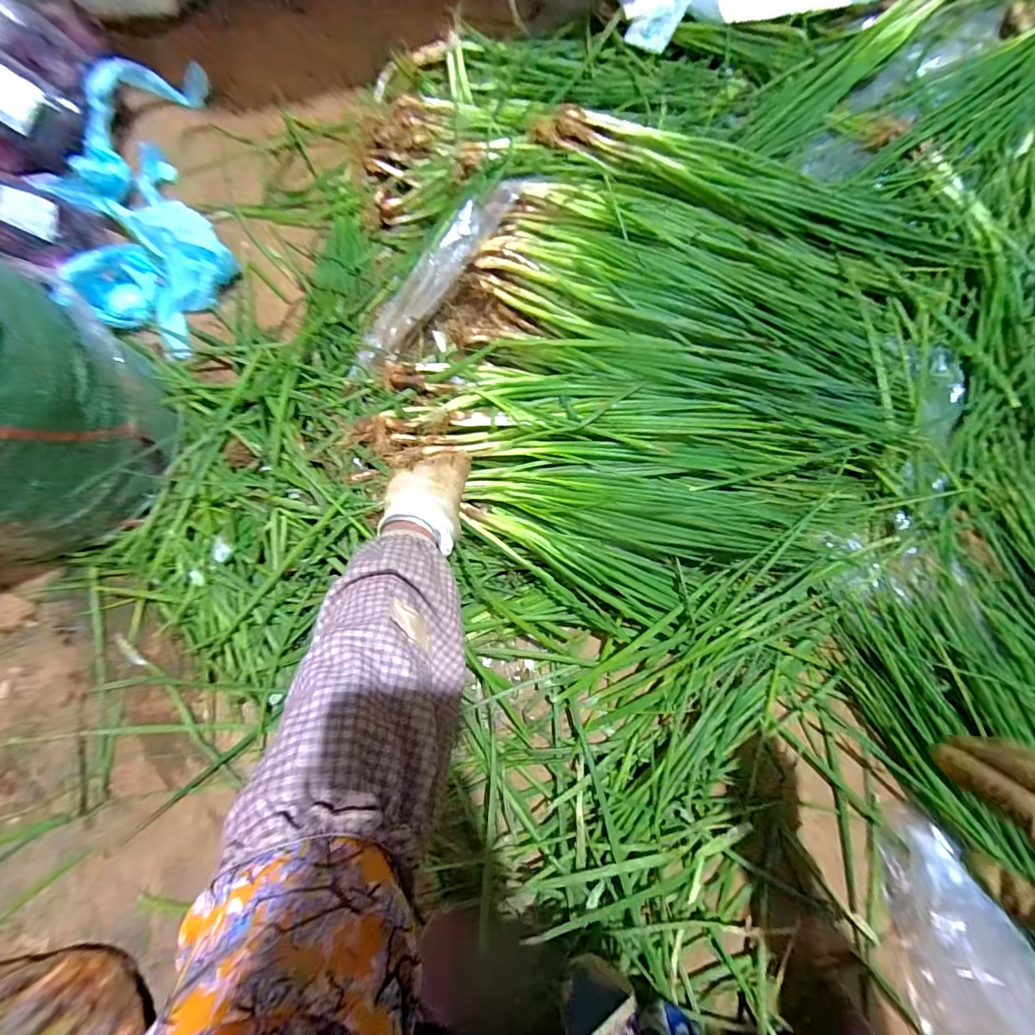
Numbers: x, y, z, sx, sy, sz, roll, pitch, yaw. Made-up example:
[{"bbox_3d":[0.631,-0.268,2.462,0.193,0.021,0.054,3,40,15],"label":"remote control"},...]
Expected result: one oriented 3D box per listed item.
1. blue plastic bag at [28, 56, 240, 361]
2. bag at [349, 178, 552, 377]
[{"bbox_3d":[-0.539,-0.464,0.638,0.213,0.107,0.502,-18,77,-3],"label":"blue plastic bag"},{"bbox_3d":[-0.103,-0.310,0.574,0.055,0.036,0.324,45,98,11],"label":"bag"}]

